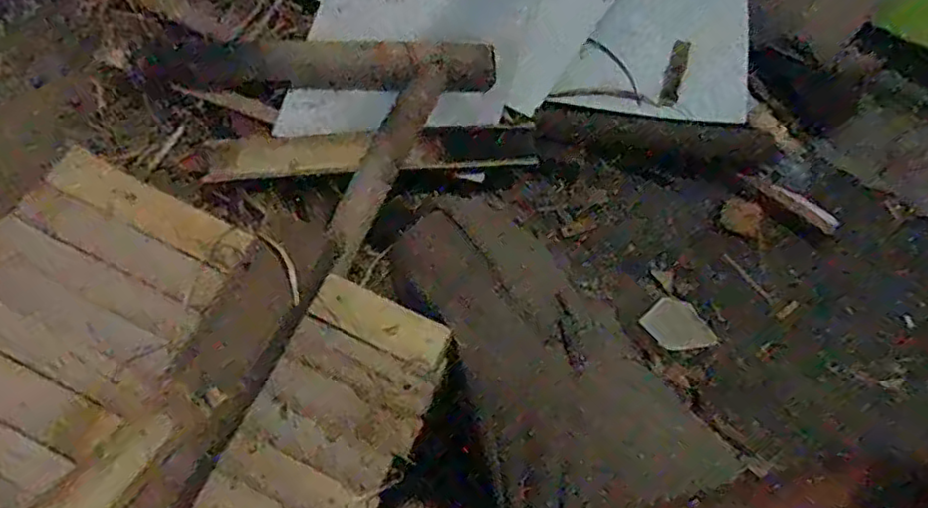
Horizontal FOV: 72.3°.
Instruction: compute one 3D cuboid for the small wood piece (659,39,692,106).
[{"bbox_3d":[0.339,-0.291,1.020,0.029,0.099,0.021,12,22,3],"label":"small wood piece"}]

